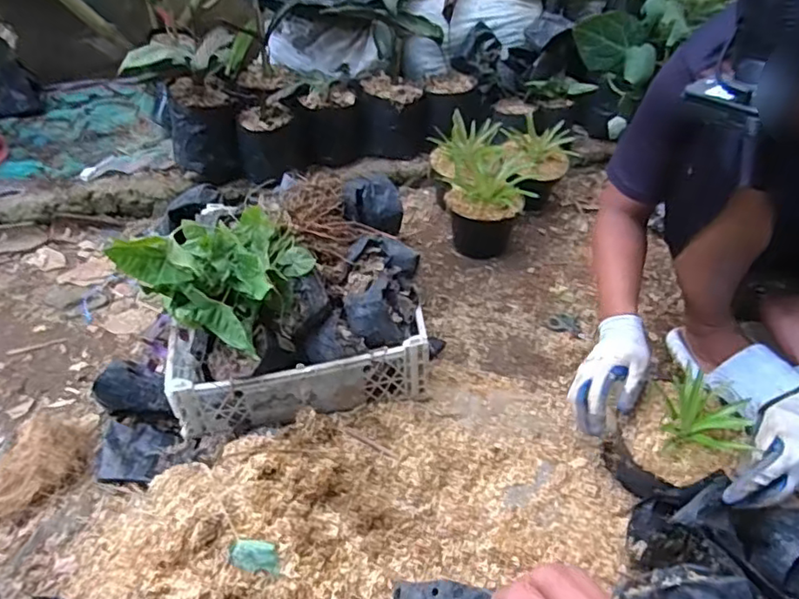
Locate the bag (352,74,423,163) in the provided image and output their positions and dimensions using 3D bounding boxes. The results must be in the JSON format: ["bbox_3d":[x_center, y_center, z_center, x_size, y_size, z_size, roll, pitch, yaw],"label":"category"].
[{"bbox_3d":[-0.028,-0.471,1.517,0.161,0.154,0.148,3,40,4],"label":"bag"}]

